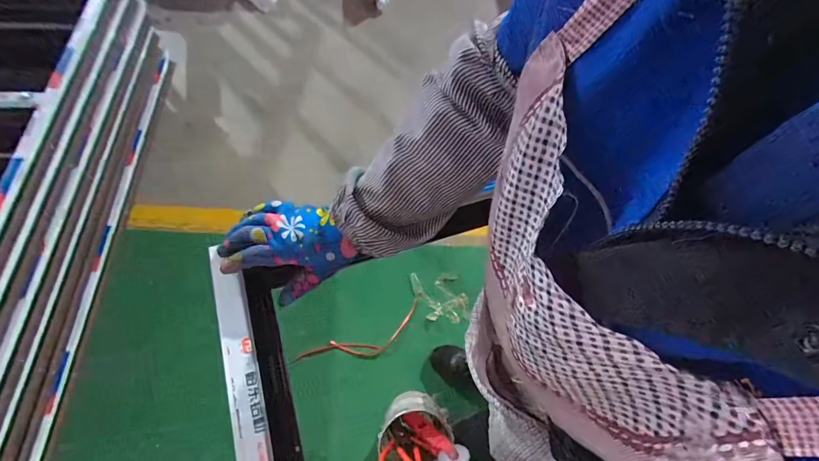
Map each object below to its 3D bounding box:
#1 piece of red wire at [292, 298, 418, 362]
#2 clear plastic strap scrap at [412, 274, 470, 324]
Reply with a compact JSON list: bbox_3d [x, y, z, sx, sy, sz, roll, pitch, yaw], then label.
[{"bbox_3d":[-0.136,0.337,1.205,0.400,0.015,0.094,-22,66,-15],"label":"piece of red wire"},{"bbox_3d":[0.098,0.216,1.267,0.182,0.031,0.146,3,62,-3],"label":"clear plastic strap scrap"}]

